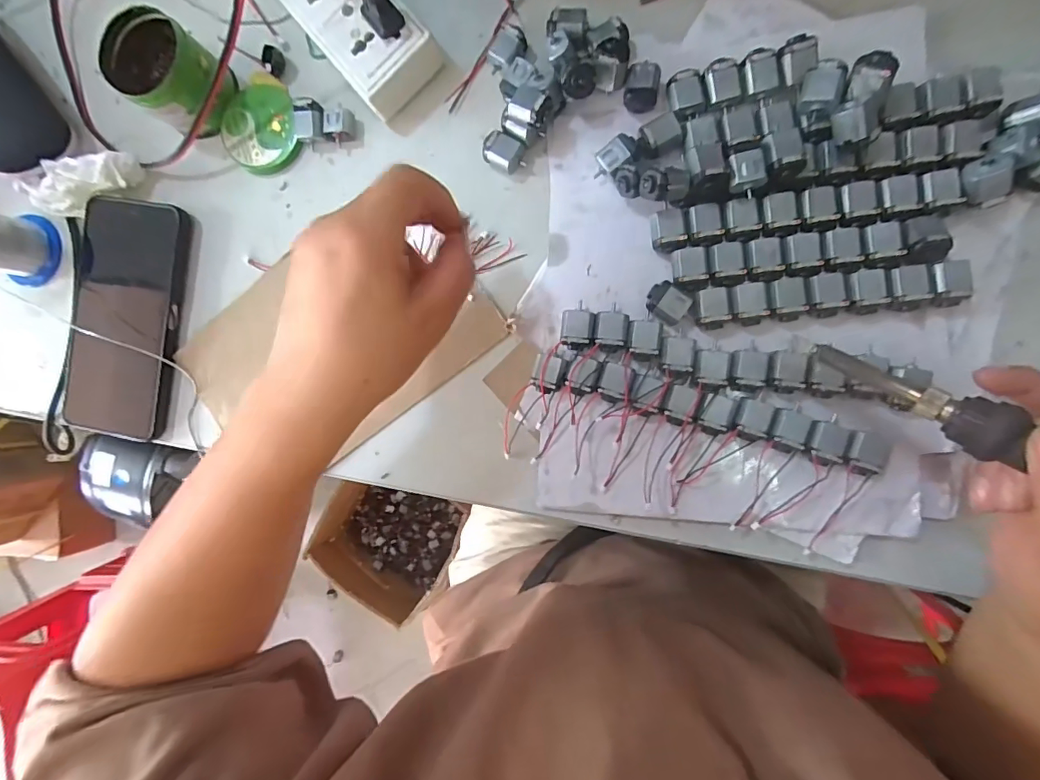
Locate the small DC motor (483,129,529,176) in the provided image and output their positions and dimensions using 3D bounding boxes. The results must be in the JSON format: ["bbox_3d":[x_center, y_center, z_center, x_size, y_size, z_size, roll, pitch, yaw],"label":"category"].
[{"bbox_3d":[-0.010,-0.145,0.301,0.025,0.014,0.018,31,96,7],"label":"small DC motor"}]

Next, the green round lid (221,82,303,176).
[{"bbox_3d":[-0.177,-0.177,0.331,0.051,0.009,0.056,0,92,9],"label":"green round lid"}]

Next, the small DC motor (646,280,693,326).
[{"bbox_3d":[0.084,-0.050,0.279,0.023,0.013,0.018,41,97,6],"label":"small DC motor"}]

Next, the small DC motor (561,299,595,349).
[{"bbox_3d":[0.035,-0.038,0.291,0.019,0.016,0.026,3,92,9],"label":"small DC motor"}]

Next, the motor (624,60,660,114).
[{"bbox_3d":[0.071,-0.175,0.283,0.018,0.016,0.024,10,93,9],"label":"motor"}]

